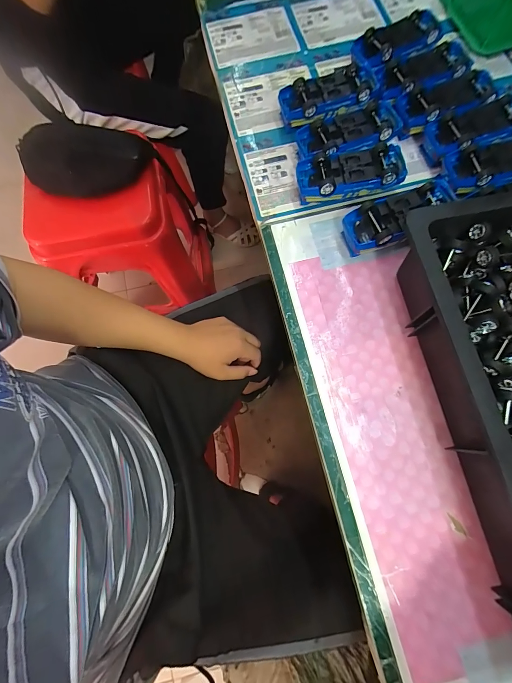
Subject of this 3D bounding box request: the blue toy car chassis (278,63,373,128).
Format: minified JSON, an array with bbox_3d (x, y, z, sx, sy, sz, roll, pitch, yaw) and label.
[{"bbox_3d":[0.101,-0.342,0.447,0.135,0.045,0.059,-20,74,-6],"label":"blue toy car chassis"}]

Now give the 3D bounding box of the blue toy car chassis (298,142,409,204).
[{"bbox_3d":[0.122,-0.212,0.408,0.139,0.045,0.062,-11,73,-3],"label":"blue toy car chassis"}]

